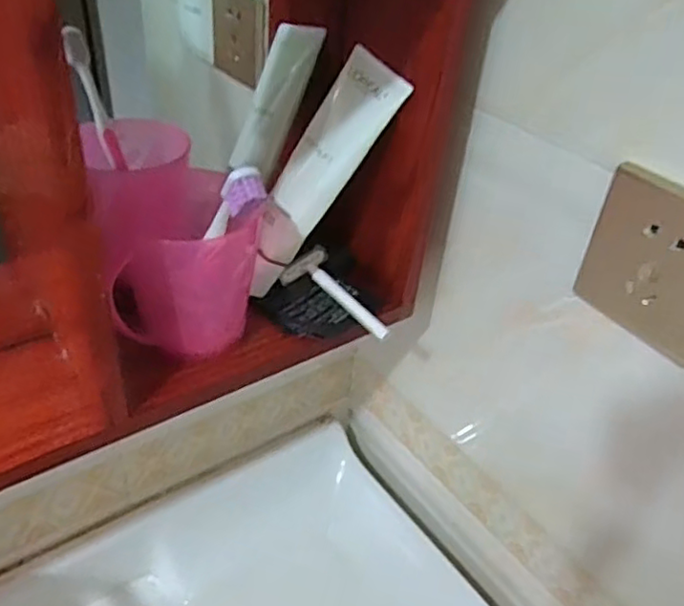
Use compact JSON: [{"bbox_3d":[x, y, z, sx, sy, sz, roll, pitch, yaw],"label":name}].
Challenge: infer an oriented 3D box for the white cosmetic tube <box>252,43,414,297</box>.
[{"bbox_3d":[-0.011,-0.098,0.462,0.058,0.153,0.036,50,22,26],"label":"white cosmetic tube"}]

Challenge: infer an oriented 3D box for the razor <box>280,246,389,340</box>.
[{"bbox_3d":[0.000,-0.008,0.476,0.039,0.021,0.094,-26,48,-35],"label":"razor"}]

